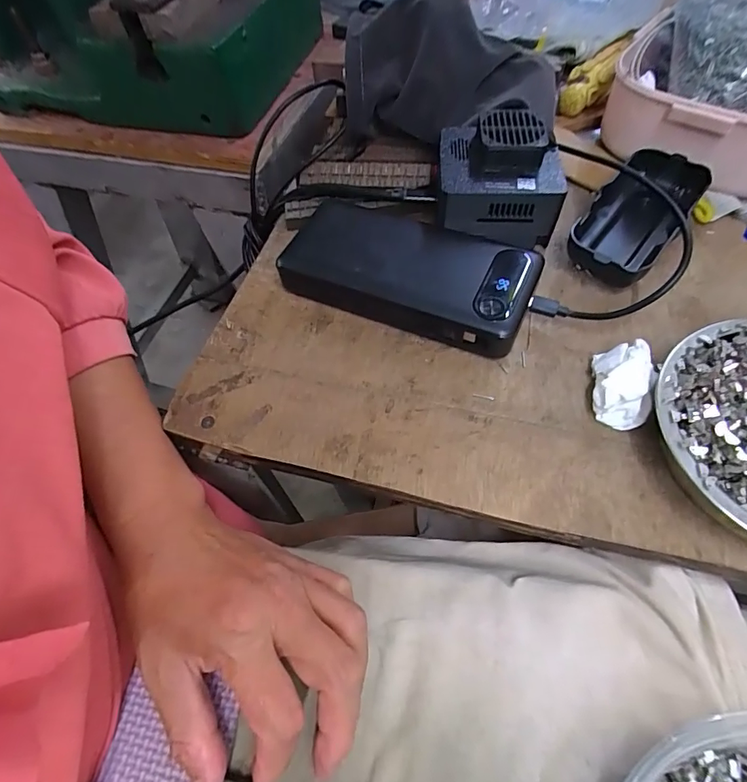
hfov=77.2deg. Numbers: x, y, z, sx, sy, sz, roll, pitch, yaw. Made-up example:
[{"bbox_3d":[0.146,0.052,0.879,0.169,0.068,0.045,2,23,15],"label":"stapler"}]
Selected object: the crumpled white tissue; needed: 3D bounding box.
[{"bbox_3d":[0.130,-0.003,0.246,0.027,0.023,0.042,13,60,12],"label":"crumpled white tissue"}]

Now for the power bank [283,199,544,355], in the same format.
[{"bbox_3d":[0.018,-0.078,0.293,0.158,0.026,0.071,22,62,17],"label":"power bank"}]

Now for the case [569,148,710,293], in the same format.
[{"bbox_3d":[0.170,-0.114,0.302,0.050,0.024,0.101,34,67,23],"label":"case"}]

